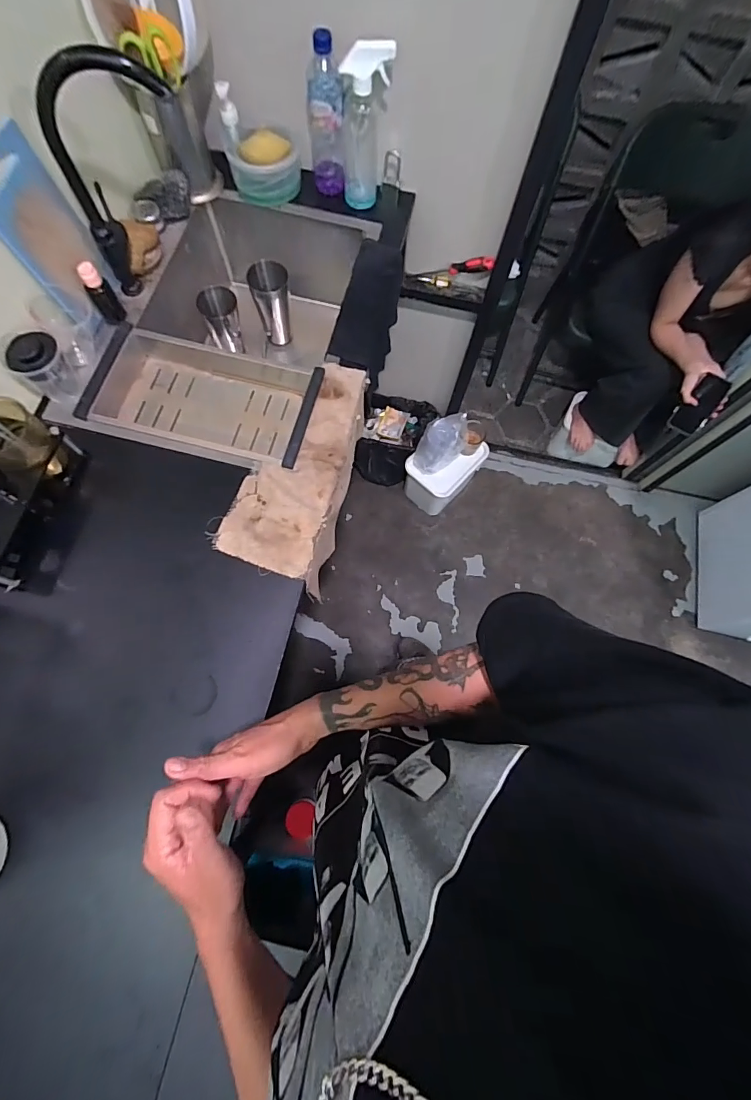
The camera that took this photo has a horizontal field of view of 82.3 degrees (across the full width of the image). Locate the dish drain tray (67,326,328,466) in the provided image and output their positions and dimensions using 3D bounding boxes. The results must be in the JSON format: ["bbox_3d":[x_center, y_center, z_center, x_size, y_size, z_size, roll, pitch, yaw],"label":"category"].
[{"bbox_3d":[-0.308,-0.273,0.793,0.393,0.060,0.227,14,72,2],"label":"dish drain tray"}]

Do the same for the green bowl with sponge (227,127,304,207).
[{"bbox_3d":[-0.228,-0.791,0.900,0.140,0.116,0.140,1,72,-2],"label":"green bowl with sponge"}]

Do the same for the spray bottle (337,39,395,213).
[{"bbox_3d":[-0.019,-0.807,0.825,0.090,0.255,0.071,0,72,-2],"label":"spray bottle"}]

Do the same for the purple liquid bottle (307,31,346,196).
[{"bbox_3d":[-0.096,-0.827,0.842,0.067,0.254,0.067,-9,73,-5],"label":"purple liquid bottle"}]

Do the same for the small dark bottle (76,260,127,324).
[{"bbox_3d":[-0.494,-0.461,0.773,0.043,0.108,0.053,-29,76,-11],"label":"small dark bottle"}]

